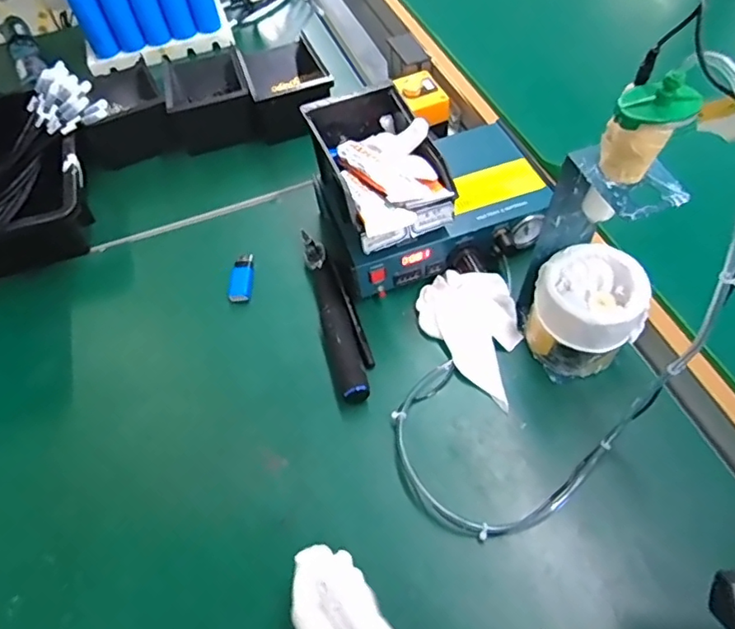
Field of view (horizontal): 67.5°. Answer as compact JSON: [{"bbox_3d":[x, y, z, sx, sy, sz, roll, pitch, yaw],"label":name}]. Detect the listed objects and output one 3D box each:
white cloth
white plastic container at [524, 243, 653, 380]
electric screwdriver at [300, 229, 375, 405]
[{"bbox_3d":[0.111,0.010,0.533,0.082,0.033,0.138,-29,58,-15],"label":"white cloth"},{"bbox_3d":[0.195,-0.002,0.493,0.081,0.083,0.083,-2,55,3],"label":"white plastic container"},{"bbox_3d":[-0.030,-0.002,0.556,0.038,0.026,0.197,-15,55,-6],"label":"electric screwdriver"}]

